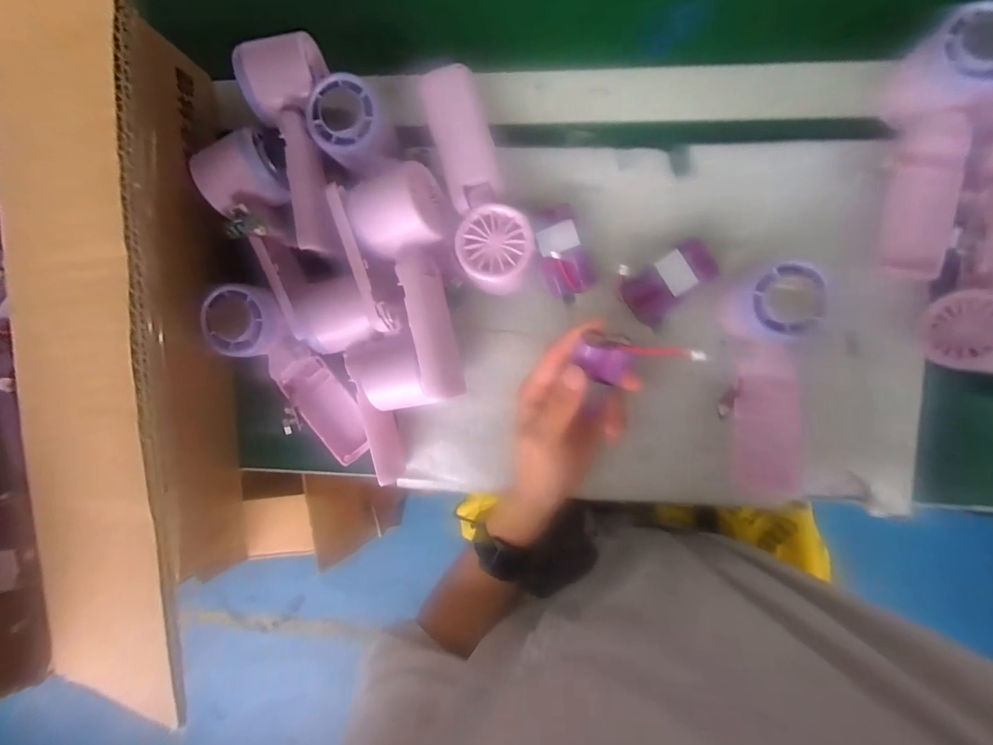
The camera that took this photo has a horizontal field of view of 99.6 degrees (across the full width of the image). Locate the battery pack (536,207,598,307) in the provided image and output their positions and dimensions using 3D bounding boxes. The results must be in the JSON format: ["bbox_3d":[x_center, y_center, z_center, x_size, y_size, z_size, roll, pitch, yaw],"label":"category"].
[{"bbox_3d":[0.052,-0.091,0.325,0.036,0.017,0.069,-21,92,7],"label":"battery pack"}]

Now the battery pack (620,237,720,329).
[{"bbox_3d":[0.134,-0.070,0.319,0.069,0.015,0.041,-40,90,7],"label":"battery pack"}]

